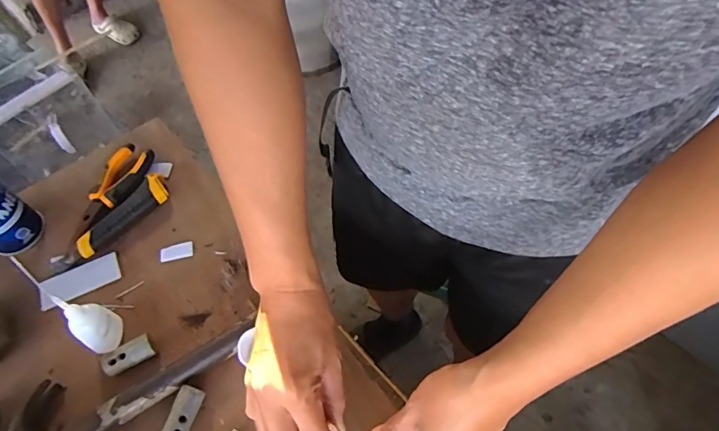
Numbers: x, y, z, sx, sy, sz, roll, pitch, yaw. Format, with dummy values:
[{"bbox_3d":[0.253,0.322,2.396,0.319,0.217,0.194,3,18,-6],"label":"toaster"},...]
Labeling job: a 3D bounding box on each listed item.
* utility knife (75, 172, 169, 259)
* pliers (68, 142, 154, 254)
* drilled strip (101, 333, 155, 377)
[{"bbox_3d":[-0.302,-0.001,0.599,0.037,0.017,0.131,33,65,20],"label":"utility knife"},{"bbox_3d":[-0.327,-0.026,0.616,0.054,0.016,0.165,12,60,9],"label":"pliers"},{"bbox_3d":[-0.246,0.150,0.499,0.048,0.021,0.023,-29,62,-15],"label":"drilled strip"}]

